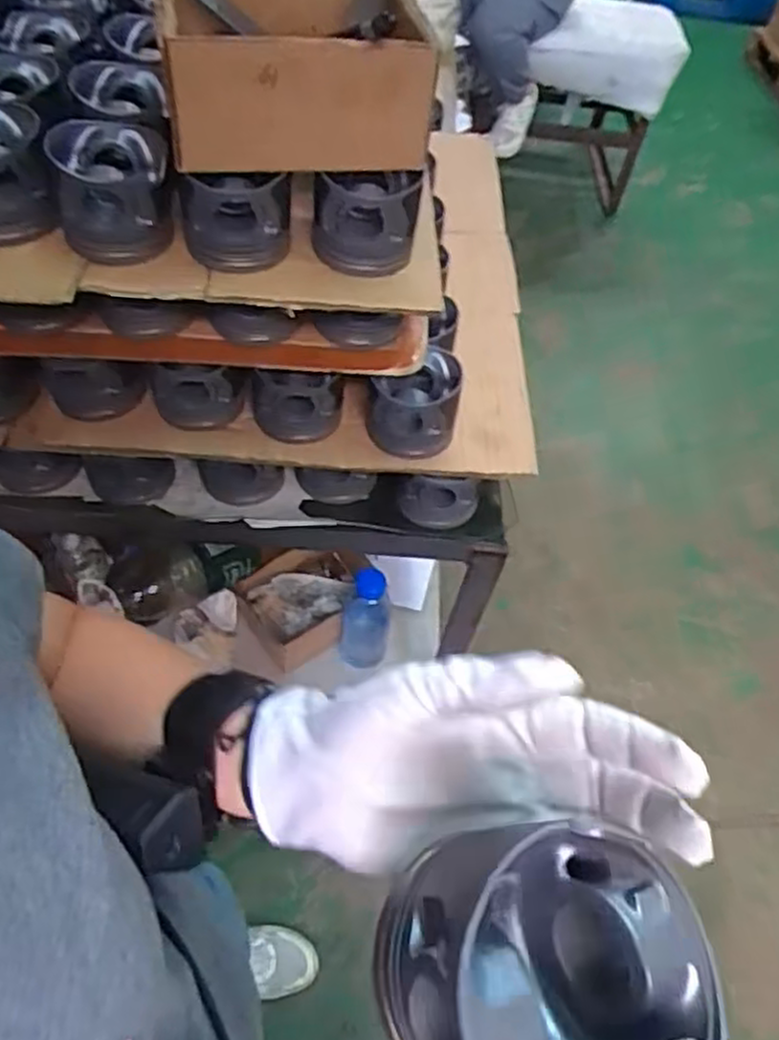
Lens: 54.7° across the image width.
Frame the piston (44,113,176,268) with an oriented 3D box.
[{"bbox_3d":[-0.224,-0.268,0.616,0.090,0.071,0.086,-7,56,-12],"label":"piston"}]

